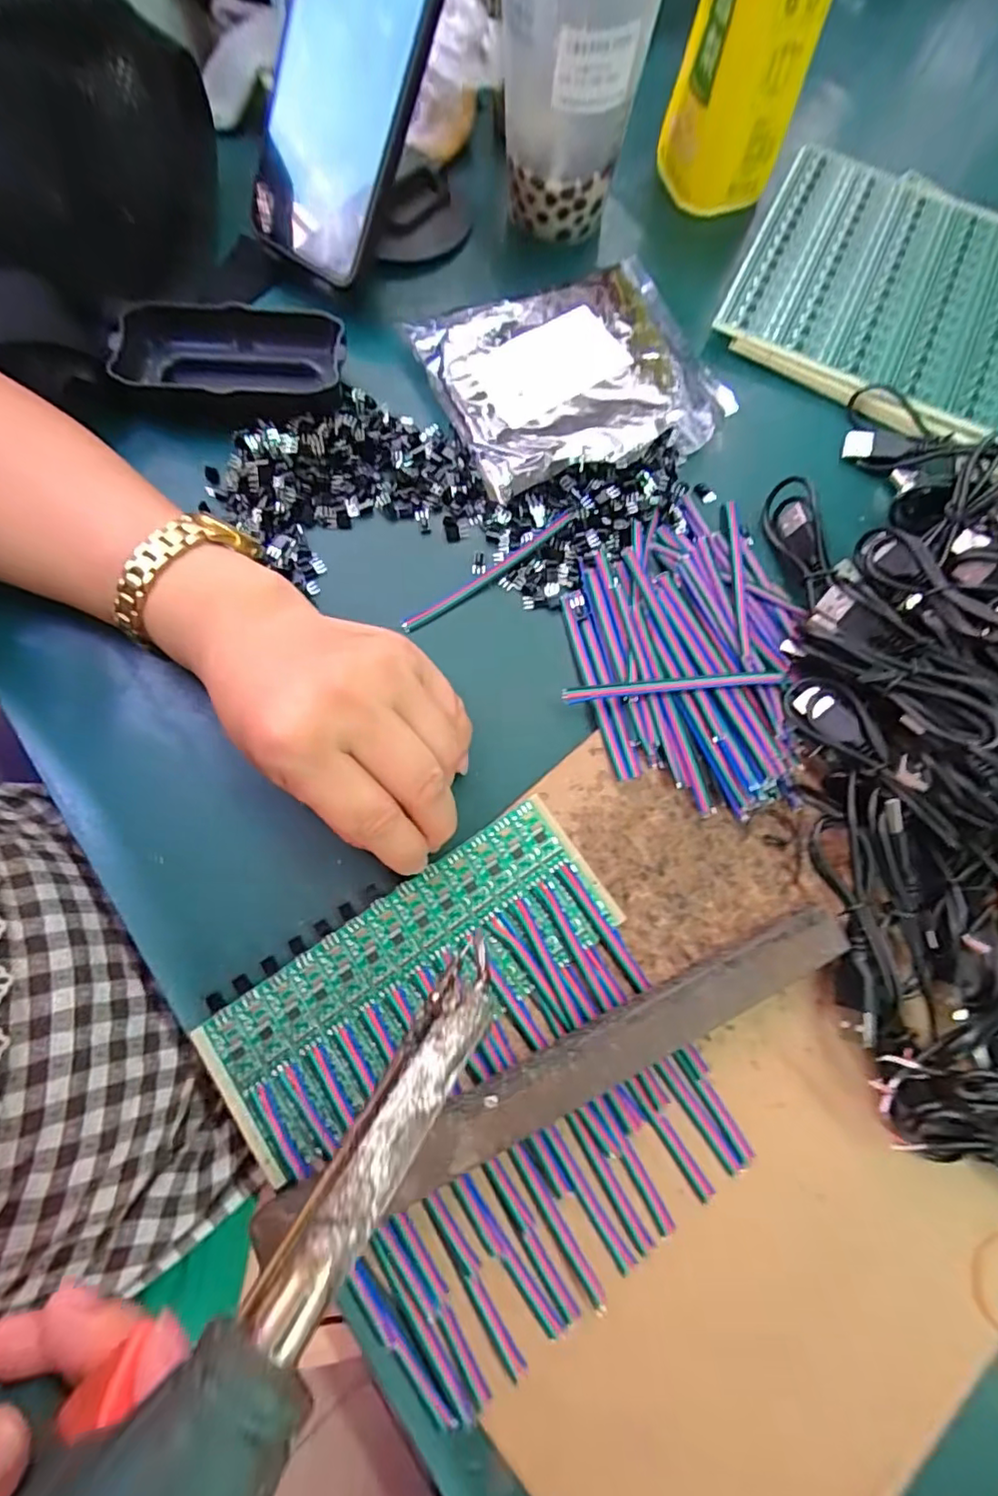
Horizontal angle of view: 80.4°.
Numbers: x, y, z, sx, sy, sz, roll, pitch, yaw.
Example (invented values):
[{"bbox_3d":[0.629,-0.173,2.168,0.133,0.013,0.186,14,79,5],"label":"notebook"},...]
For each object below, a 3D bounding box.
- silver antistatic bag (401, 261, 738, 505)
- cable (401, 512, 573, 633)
[{"bbox_3d":[0.041,-0.197,0.308,0.138,0.030,0.127,-22,76,-7],"label":"silver antistatic bag"},{"bbox_3d":[-0.005,-0.086,0.291,0.098,0.013,0.007,-33,78,-10],"label":"cable"}]

